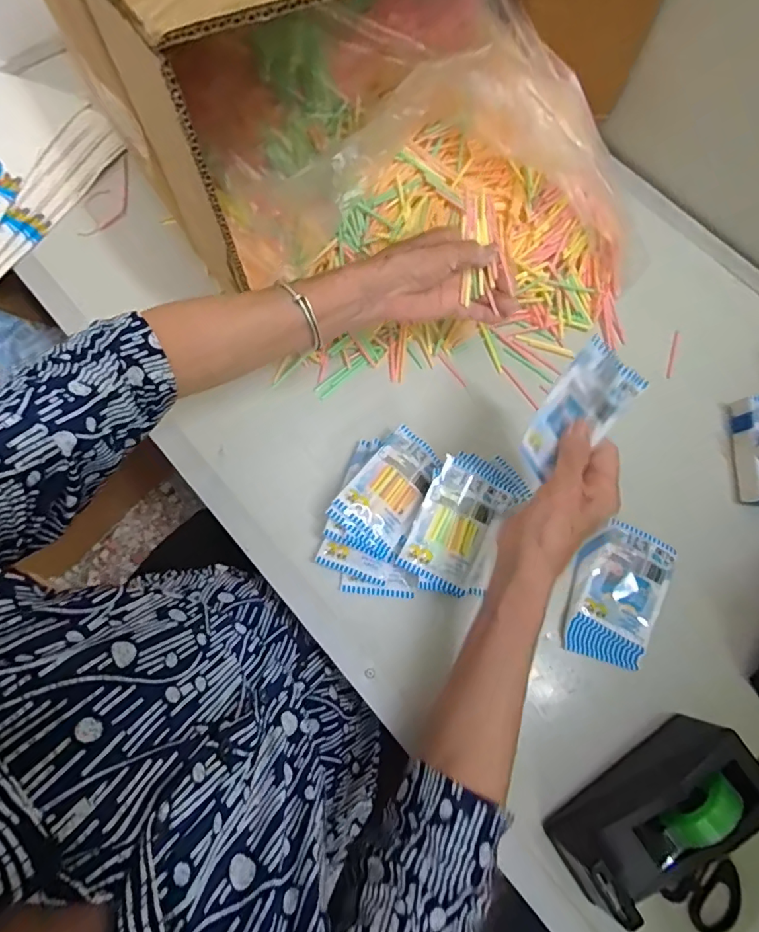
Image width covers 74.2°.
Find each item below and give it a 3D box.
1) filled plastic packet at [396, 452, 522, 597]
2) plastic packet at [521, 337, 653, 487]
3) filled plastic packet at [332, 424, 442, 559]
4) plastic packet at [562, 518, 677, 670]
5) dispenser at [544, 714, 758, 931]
[{"bbox_3d":[0.069,0.050,0.433,0.069,0.023,0.098,26,73,6],"label":"filled plastic packet"},{"bbox_3d":[0.143,-0.040,0.367,0.052,0.029,0.099,44,97,11],"label":"plastic packet"},{"bbox_3d":[0.013,0.020,0.454,0.064,0.012,0.105,43,65,-4],"label":"filled plastic packet"},{"bbox_3d":[0.215,0.113,0.452,0.077,0.016,0.128,29,73,7],"label":"plastic packet"},{"bbox_3d":[0.210,0.261,0.375,0.155,0.088,0.060,-30,76,-11],"label":"dispenser"}]

